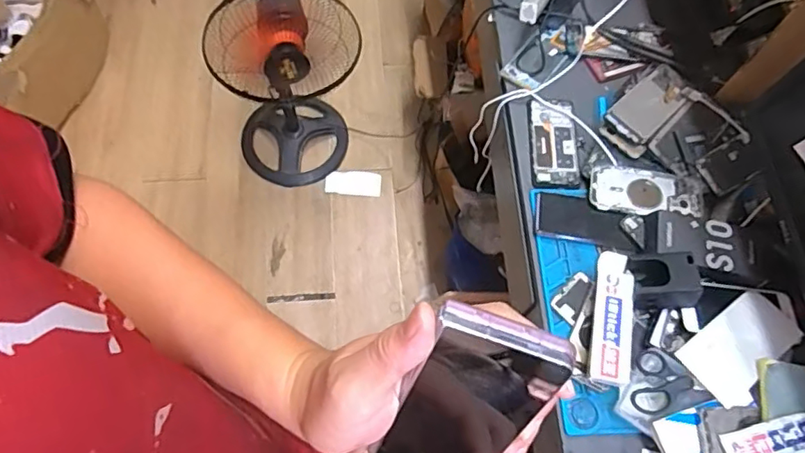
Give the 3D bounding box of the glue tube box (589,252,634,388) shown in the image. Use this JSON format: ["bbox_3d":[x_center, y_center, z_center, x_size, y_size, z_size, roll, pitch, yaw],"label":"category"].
[{"bbox_3d":[0.274,0.116,0.724,0.046,0.033,0.181,14,66,3],"label":"glue tube box"}]

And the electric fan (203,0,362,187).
[{"bbox_3d":[-0.308,-0.377,1.434,0.313,0.605,0.271,-35,73,-17],"label":"electric fan"}]

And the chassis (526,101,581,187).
[{"bbox_3d":[0.237,-0.131,0.867,0.072,0.006,0.153,3,66,-2],"label":"chassis"}]

